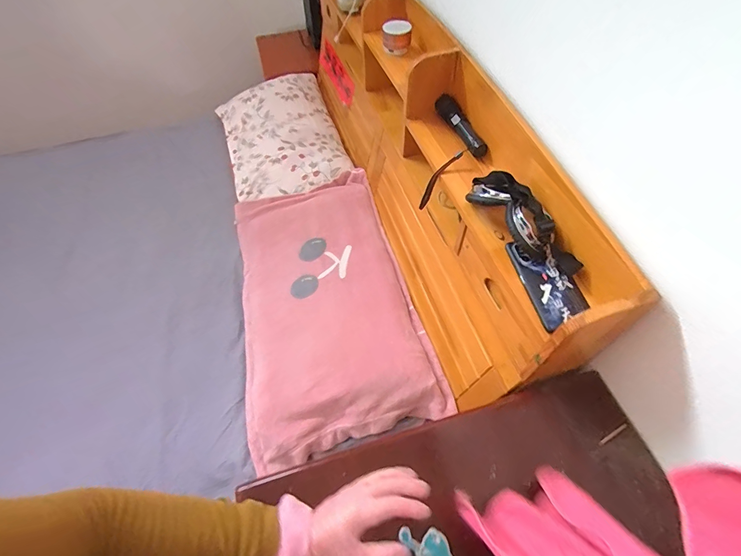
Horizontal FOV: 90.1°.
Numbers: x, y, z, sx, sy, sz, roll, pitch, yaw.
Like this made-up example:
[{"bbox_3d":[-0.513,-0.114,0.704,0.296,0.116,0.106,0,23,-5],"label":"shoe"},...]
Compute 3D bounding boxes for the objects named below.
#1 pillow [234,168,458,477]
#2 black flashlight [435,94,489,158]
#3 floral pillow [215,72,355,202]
[{"bbox_3d":[-0.140,0.021,1.004,0.445,0.099,0.782,-13,57,-8],"label":"pillow"},{"bbox_3d":[0.189,-0.317,0.764,0.034,0.040,0.182,-19,58,-11],"label":"black flashlight"},{"bbox_3d":[-0.325,-0.531,1.345,0.397,0.110,0.632,-17,57,-10],"label":"floral pillow"}]

